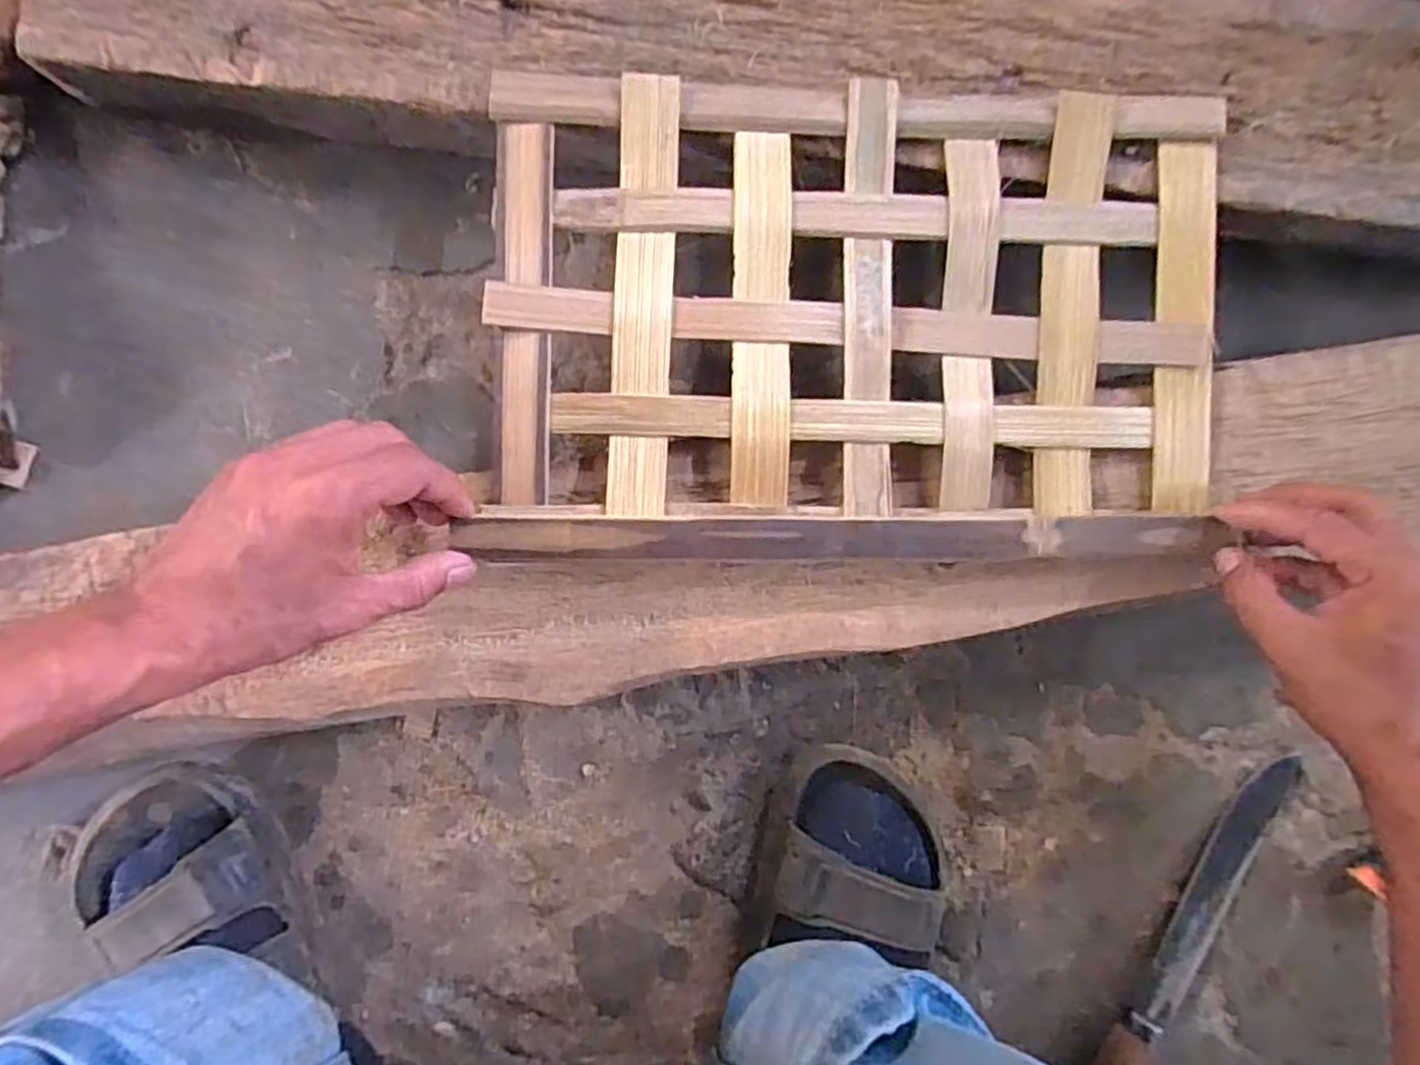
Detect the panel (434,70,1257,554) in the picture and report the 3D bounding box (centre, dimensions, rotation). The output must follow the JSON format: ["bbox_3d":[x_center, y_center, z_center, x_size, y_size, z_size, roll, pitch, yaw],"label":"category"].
[{"bbox_3d":[0.076,-0.102,0.359,0.350,0.025,0.225,0,95,-4],"label":"panel"}]

